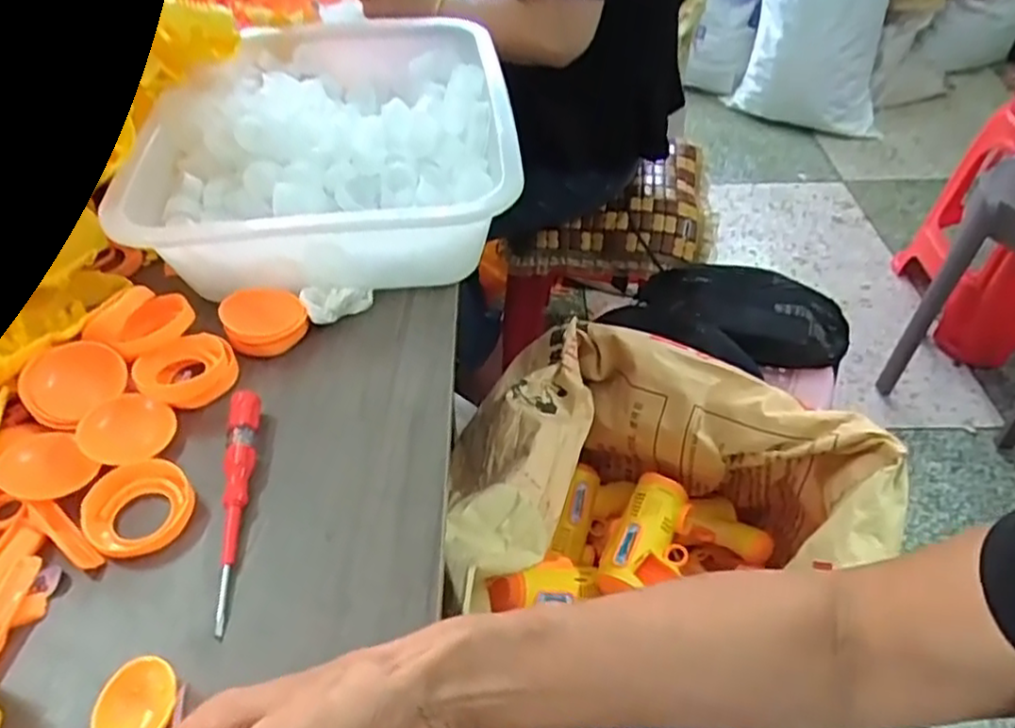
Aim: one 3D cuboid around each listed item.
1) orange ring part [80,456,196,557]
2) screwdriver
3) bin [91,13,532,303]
[{"bbox_3d":[-0.216,0.083,0.407,0.055,0.020,0.057,0,45,0],"label":"orange ring part"},{"bbox_3d":[-0.162,0.079,0.411,0.018,0.020,0.154,-5,45,-4],"label":"screwdriver"},{"bbox_3d":[-0.148,-0.198,0.638,0.288,0.094,0.368,-3,45,-2],"label":"bin"}]

